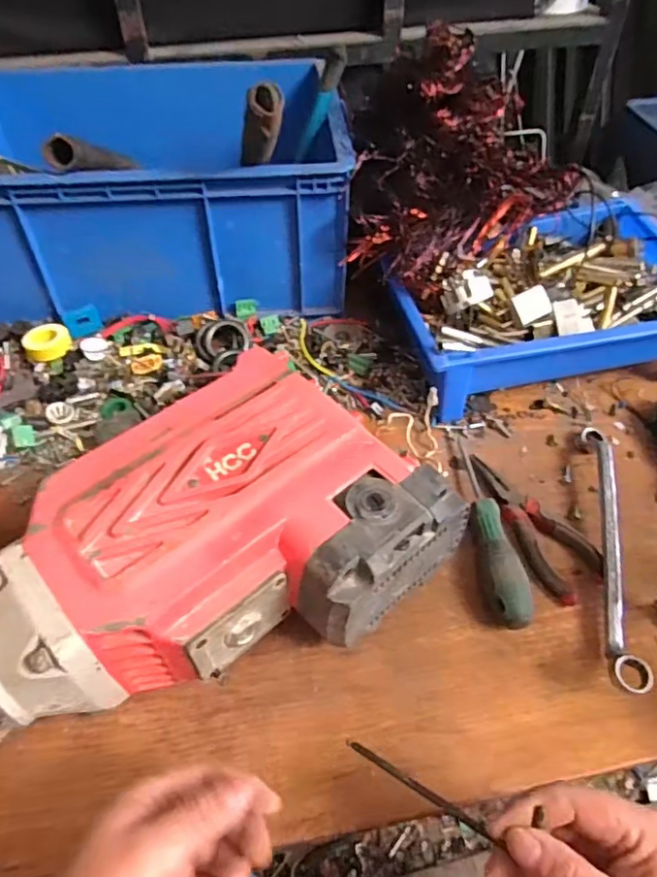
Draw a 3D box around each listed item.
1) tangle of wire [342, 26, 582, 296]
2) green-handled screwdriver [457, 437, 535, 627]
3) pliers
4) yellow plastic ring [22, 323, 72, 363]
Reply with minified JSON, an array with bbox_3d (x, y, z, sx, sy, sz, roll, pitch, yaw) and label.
[{"bbox_3d":[0.131,-0.285,0.592,0.234,0.174,0.130,-29,53,-24],"label":"tangle of wire"},{"bbox_3d":[0.134,0.067,0.498,0.032,0.031,0.193,-2,49,-1],"label":"green-handled screwdriver"},{"bbox_3d":[0.171,0.070,0.503,0.052,0.014,0.148,-21,52,-17],"label":"pliers"},{"bbox_3d":[-0.303,-0.103,0.630,0.047,0.020,0.041,-25,53,-21],"label":"yellow plastic ring"}]

